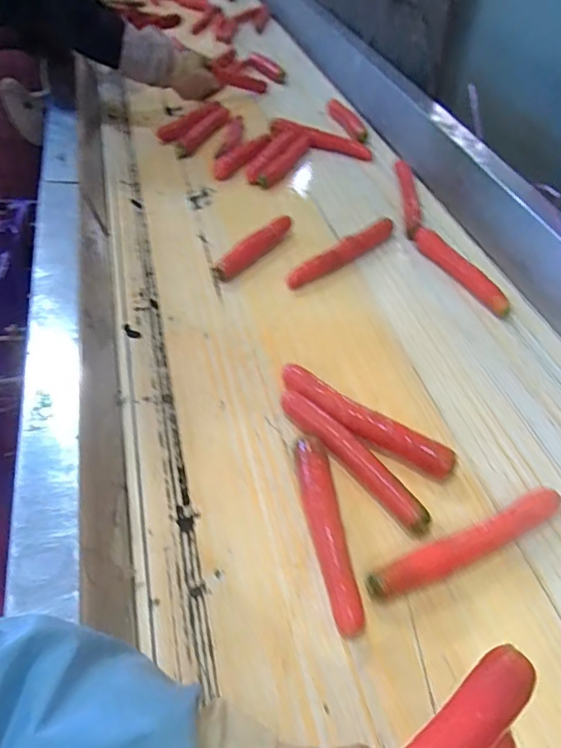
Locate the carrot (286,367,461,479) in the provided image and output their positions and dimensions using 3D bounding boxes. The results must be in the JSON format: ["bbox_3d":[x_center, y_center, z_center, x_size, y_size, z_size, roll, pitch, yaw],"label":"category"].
[{"bbox_3d":[0.099,0.057,0.629,0.244,0.039,0.047,32,52,21],"label":"carrot"}]

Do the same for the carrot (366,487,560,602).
[{"bbox_3d":[0.199,0.177,0.533,0.240,0.026,0.031,-17,52,-20],"label":"carrot"}]

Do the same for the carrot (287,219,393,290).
[{"bbox_3d":[0.110,-0.210,0.878,0.256,0.029,0.031,-31,57,-29],"label":"carrot"}]

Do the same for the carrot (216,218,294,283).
[{"bbox_3d":[-0.044,-0.219,0.874,0.027,0.035,0.189,30,52,20],"label":"carrot"}]

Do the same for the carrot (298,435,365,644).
[{"bbox_3d":[0.046,0.156,0.531,0.037,0.039,0.211,-3,48,-9],"label":"carrot"}]

